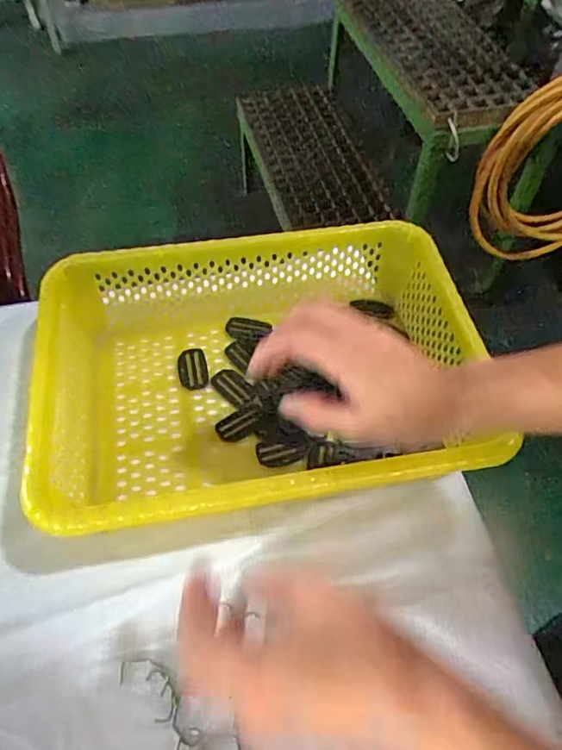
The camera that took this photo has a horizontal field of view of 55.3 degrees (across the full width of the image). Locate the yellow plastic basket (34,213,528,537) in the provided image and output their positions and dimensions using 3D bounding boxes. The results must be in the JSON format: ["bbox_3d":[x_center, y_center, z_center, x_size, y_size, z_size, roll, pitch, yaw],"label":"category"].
[{"bbox_3d":[-0.017,0.000,0.461,0.346,0.095,0.247,-8,56,-7],"label":"yellow plastic basket"}]

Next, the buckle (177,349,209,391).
[{"bbox_3d":[-0.084,-0.005,0.513,0.027,0.007,0.043,-11,57,-9],"label":"buckle"}]

